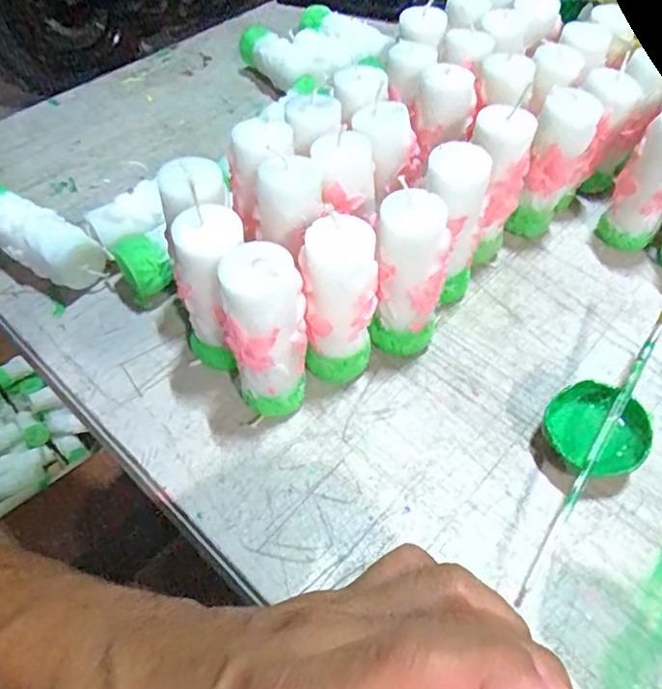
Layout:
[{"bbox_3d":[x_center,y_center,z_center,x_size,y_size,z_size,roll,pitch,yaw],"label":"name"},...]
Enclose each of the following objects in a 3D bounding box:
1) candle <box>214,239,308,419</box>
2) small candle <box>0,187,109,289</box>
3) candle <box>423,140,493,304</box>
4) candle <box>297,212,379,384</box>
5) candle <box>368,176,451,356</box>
[{"bbox_3d":[-0.037,-0.001,0.305,0.046,0.109,0.038,6,53,4],"label":"candle"},{"bbox_3d":[-0.216,-0.074,0.401,0.113,0.043,0.034,24,57,17],"label":"small candle"},{"bbox_3d":[0.077,-0.074,0.360,0.034,0.110,0.036,-37,62,-25],"label":"candle"},{"bbox_3d":[0.005,-0.020,0.319,0.040,0.109,0.033,3,53,2],"label":"candle"},{"bbox_3d":[0.046,-0.037,0.334,0.038,0.107,0.038,9,54,6],"label":"candle"}]

